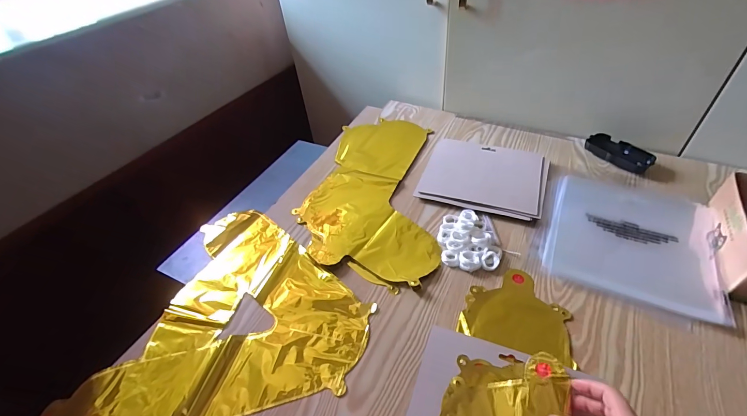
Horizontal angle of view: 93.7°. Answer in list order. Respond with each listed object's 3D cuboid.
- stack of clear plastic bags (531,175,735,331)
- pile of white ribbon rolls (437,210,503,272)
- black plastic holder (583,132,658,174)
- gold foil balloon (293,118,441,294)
[{"bbox_3d":[0.377,0.036,0.522,0.220,0.014,0.245,19,50,23],"label":"stack of clear plastic bags"},{"bbox_3d":[0.140,0.044,0.528,0.080,0.023,0.108,-3,45,2],"label":"pile of white ribbon rolls"},{"bbox_3d":[0.449,-0.100,0.642,0.047,0.027,0.106,-30,49,-22],"label":"black plastic holder"},{"bbox_3d":[-0.001,-0.040,0.637,0.223,0.009,0.402,3,45,8],"label":"gold foil balloon"}]

